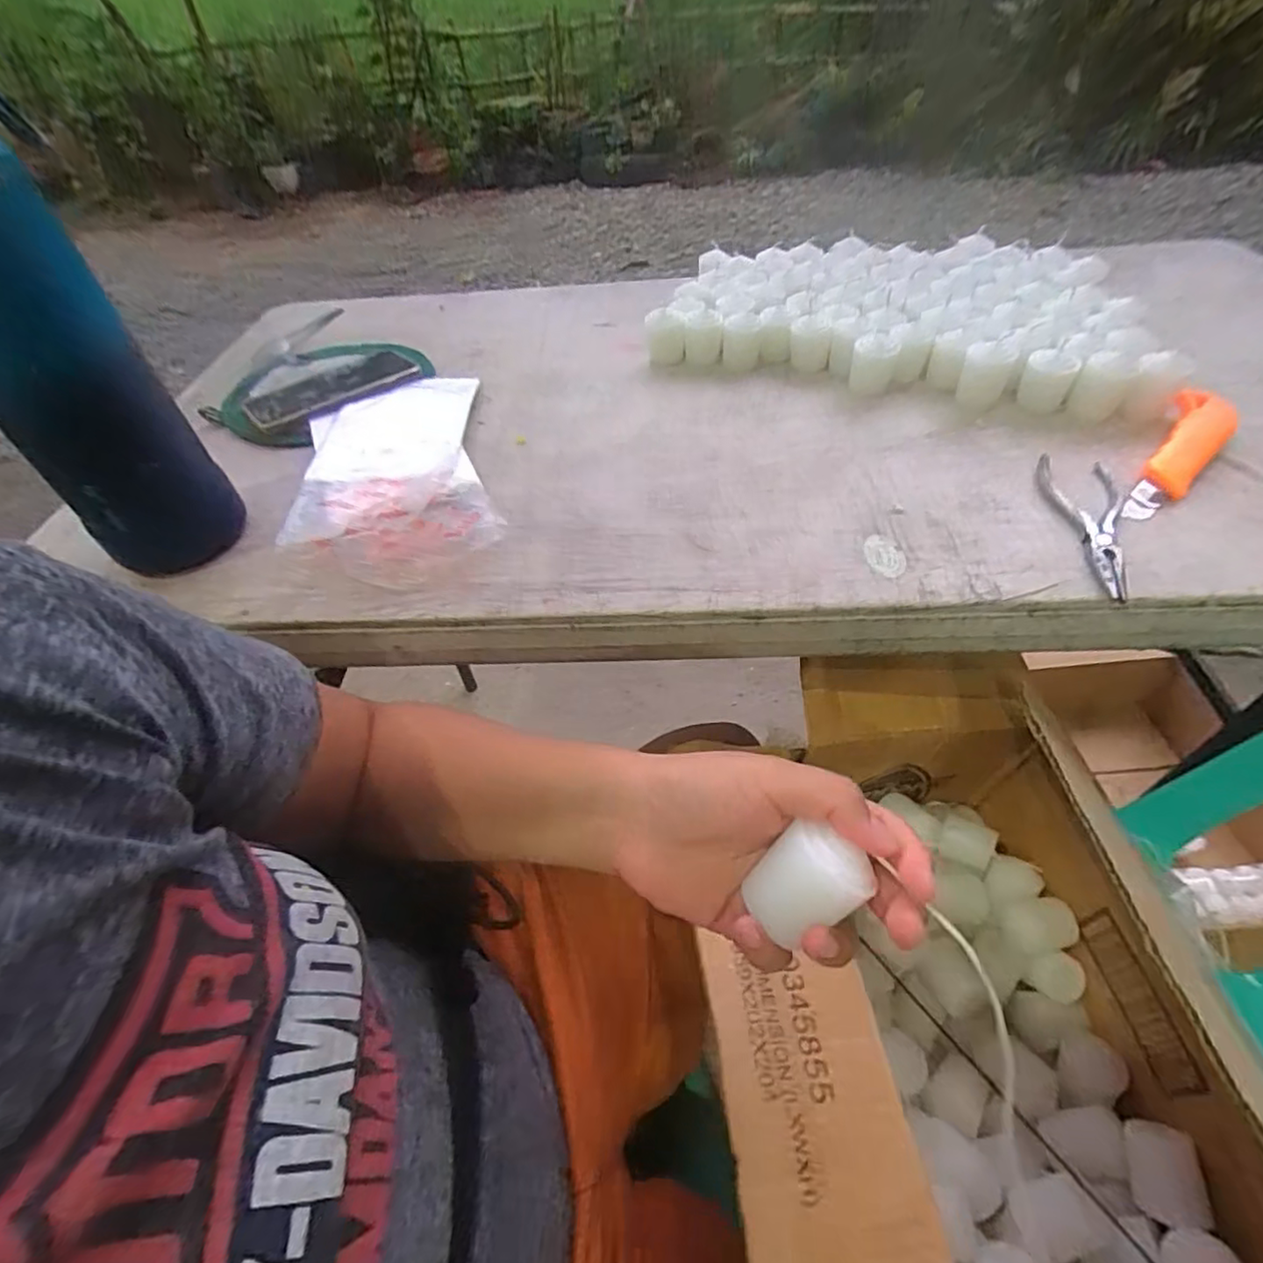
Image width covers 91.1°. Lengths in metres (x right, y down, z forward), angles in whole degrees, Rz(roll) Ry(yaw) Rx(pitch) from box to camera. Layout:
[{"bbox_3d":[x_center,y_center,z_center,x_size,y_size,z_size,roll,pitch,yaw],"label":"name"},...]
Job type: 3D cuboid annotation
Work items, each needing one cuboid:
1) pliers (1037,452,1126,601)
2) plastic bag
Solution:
[{"bbox_3d":[0.314,-0.078,0.428,0.051,0.009,0.142,13,51,14],"label":"pliers"},{"bbox_3d":[-0.176,-0.087,0.460,0.149,0.028,0.138,-12,49,-7],"label":"plastic bag"}]

